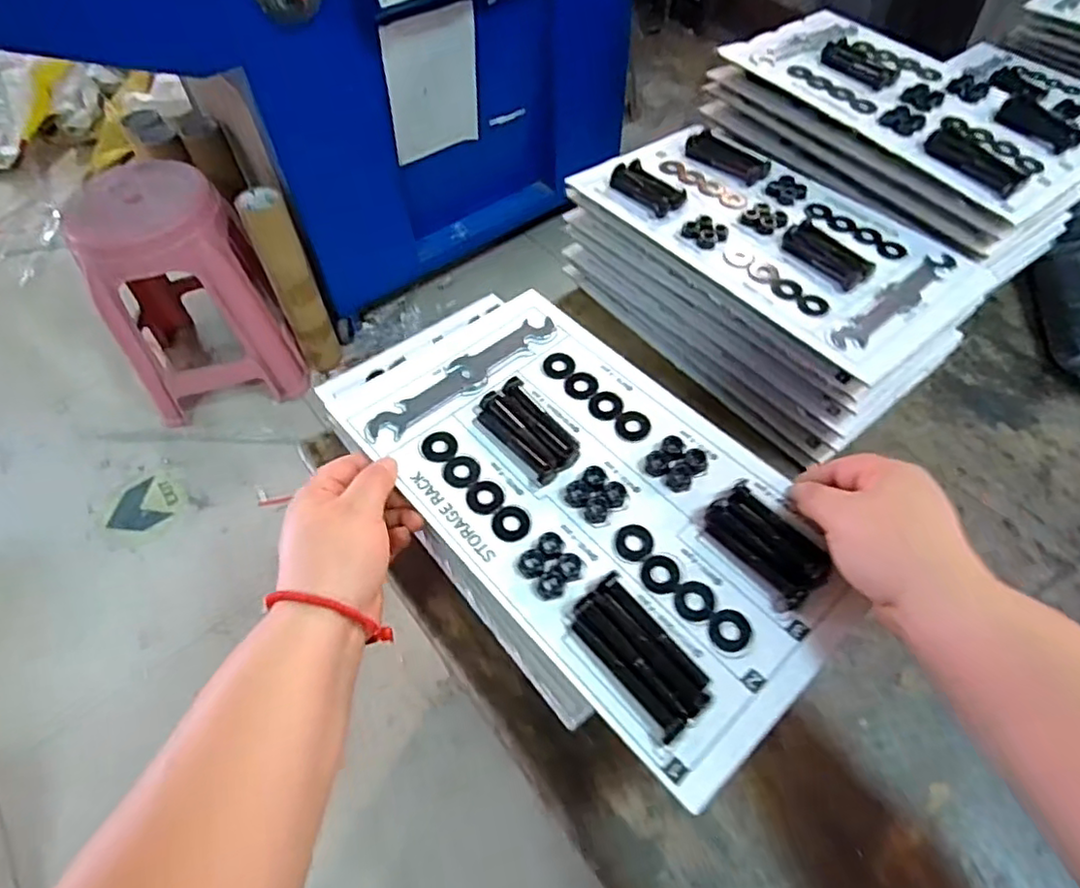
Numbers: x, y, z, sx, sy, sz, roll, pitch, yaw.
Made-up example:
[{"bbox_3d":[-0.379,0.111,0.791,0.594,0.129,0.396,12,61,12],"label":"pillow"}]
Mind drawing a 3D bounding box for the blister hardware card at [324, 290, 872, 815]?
[{"bbox_3d":[0.032,0.028,0.417,0.186,0.026,0.330,-37,61,-22],"label":"blister hardware card"}]

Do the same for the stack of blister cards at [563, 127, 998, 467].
[{"bbox_3d":[0.213,-0.168,0.607,0.219,0.115,0.333,-36,60,-21],"label":"stack of blister cards"}]

